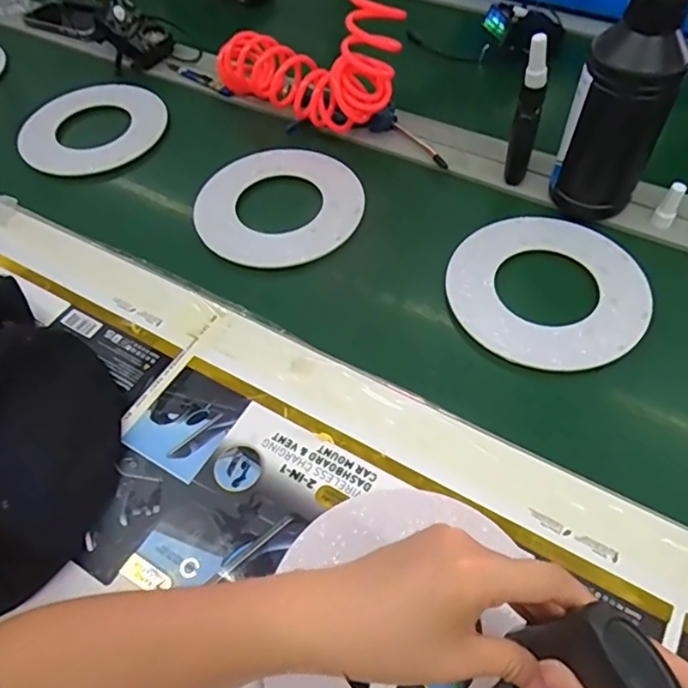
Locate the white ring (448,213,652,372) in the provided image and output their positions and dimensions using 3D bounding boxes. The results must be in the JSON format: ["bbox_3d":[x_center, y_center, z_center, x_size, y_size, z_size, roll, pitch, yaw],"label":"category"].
[{"bbox_3d":[0.206,-0.061,0.576,0.187,0.007,0.191,-2,55,3],"label":"white ring"}]

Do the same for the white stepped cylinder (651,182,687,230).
[{"bbox_3d":[0.344,-0.143,0.605,0.020,0.057,0.018,32,63,23],"label":"white stepped cylinder"}]

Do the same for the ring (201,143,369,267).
[{"bbox_3d":[-0.072,-0.165,0.661,0.189,0.013,0.190,-2,55,3],"label":"ring"}]

